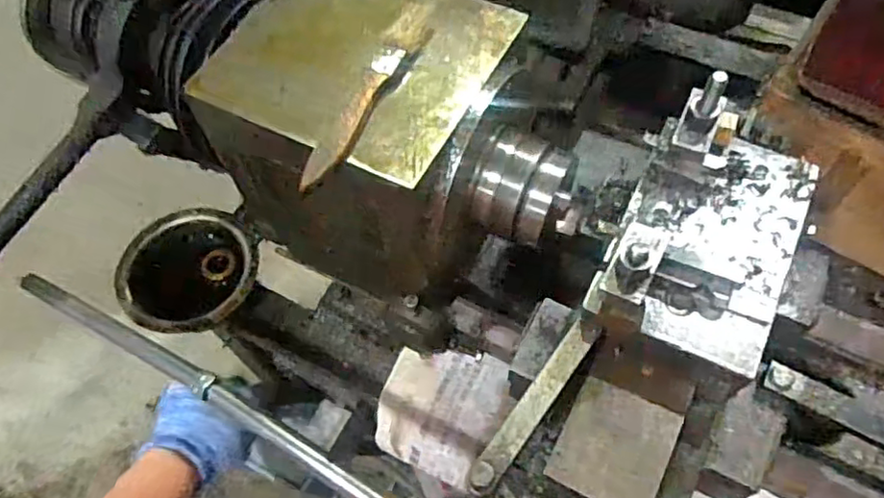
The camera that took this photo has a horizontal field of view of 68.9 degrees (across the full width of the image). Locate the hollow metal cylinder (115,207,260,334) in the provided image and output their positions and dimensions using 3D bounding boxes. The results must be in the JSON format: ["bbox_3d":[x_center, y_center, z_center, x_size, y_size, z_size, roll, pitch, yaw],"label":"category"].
[{"bbox_3d":[-0.248,0.019,0.632,0.122,0.062,0.133,36,68,21],"label":"hollow metal cylinder"}]

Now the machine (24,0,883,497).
[{"bbox_3d":[0.091,0.082,0.477,0.788,0.341,0.365,31,66,19],"label":"machine"}]

